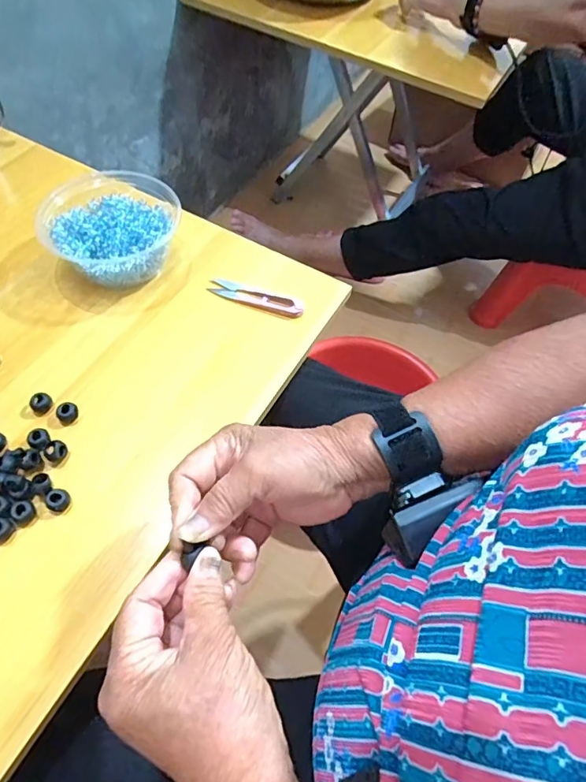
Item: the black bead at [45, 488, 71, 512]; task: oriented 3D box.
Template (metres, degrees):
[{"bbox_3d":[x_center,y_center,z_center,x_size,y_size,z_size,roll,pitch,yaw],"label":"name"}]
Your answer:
[{"bbox_3d":[-0.185,0.086,0.385,0.016,0.010,0.017,0,55,0],"label":"black bead"}]

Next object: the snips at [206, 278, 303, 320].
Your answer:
[{"bbox_3d":[-0.038,-0.096,0.511,0.101,0.011,0.022,19,57,13],"label":"snips"}]

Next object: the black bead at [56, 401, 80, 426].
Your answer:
[{"bbox_3d":[-0.197,0.019,0.425,0.018,0.012,0.017,-32,61,-20],"label":"black bead"}]

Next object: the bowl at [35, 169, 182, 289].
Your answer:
[{"bbox_3d":[-0.178,-0.168,0.495,0.118,0.059,0.119,0,55,0],"label":"bowl"}]

